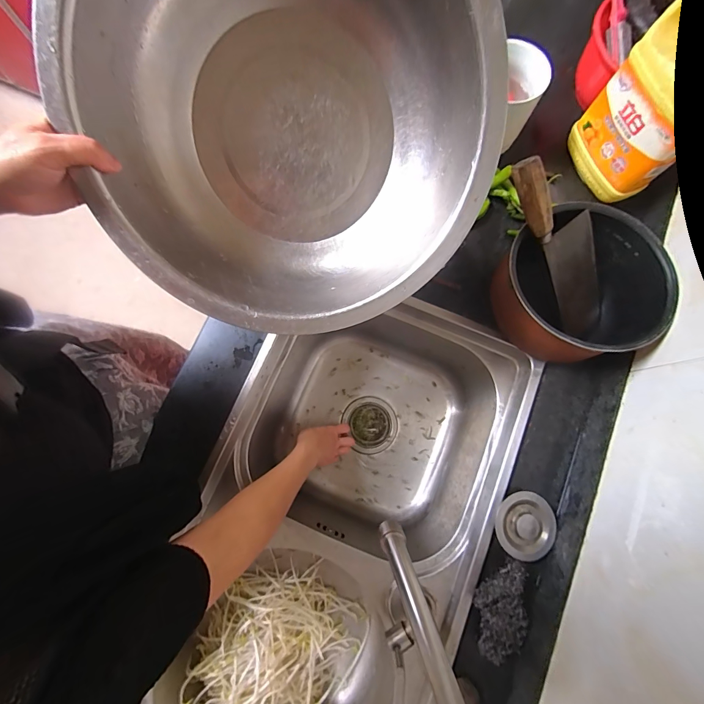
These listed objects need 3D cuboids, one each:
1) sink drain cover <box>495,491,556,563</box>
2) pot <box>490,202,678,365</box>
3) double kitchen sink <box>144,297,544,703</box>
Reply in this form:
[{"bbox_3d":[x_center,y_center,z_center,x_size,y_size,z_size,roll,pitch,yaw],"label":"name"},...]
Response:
[{"bbox_3d":[0.236,0.235,0.472,0.080,0.016,0.085,-23,85,-6],"label":"sink drain cover"},{"bbox_3d":[0.307,-0.088,0.492,0.197,0.119,0.192,0,79,0],"label":"pot"},{"bbox_3d":[-0.036,0.280,0.547,0.388,0.213,0.730,26,75,5],"label":"double kitchen sink"}]

